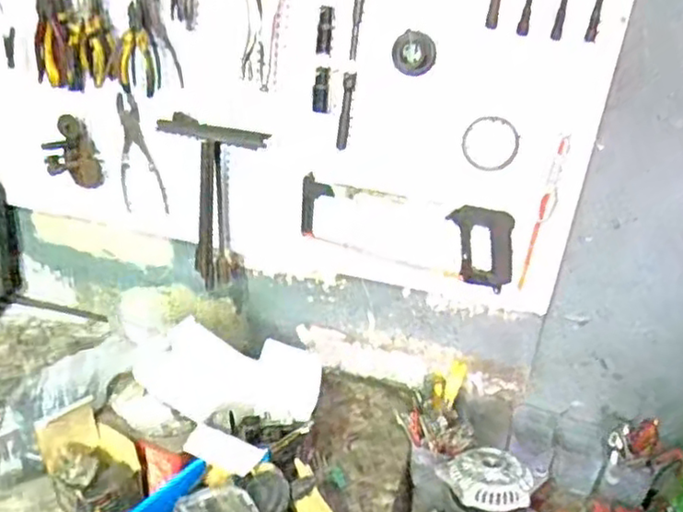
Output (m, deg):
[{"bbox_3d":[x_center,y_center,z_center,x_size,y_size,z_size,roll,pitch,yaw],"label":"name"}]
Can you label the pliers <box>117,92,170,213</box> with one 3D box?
[{"bbox_3d":[-0.394,-0.194,1.308,0.090,0.243,0.008,4,33,10],"label":"pliers"}]

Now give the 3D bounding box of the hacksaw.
[{"bbox_3d":[0.115,-0.042,1.241,0.402,0.151,0.033,13,28,13],"label":"hacksaw"}]

